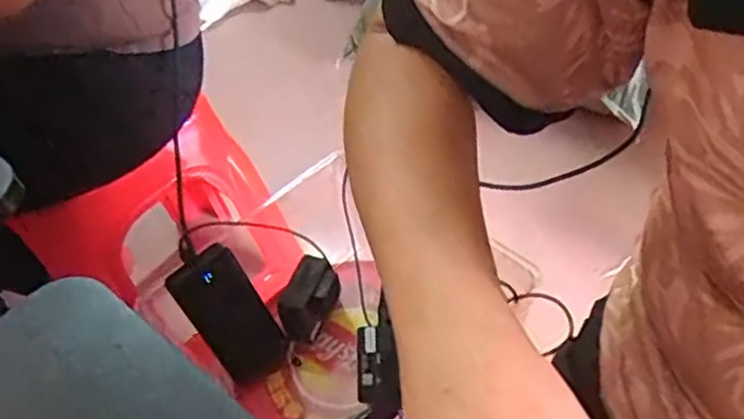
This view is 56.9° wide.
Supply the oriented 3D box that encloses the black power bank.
[{"bbox_3d":[-0.154,0.116,0.747,0.028,0.165,0.071,8,43,46],"label":"black power bank"}]

